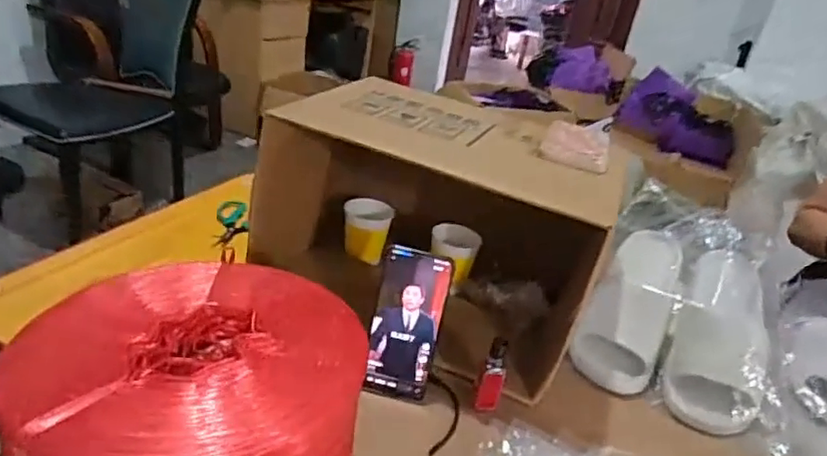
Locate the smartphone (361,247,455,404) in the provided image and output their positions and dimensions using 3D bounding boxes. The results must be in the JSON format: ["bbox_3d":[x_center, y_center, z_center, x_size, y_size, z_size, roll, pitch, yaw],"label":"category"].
[{"bbox_3d":[-0.008,0.103,0.657,0.074,0.158,0.007,12,5,4],"label":"smartphone"}]

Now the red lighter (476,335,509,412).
[{"bbox_3d":[0.085,0.157,0.647,0.024,0.078,0.013,20,8,32],"label":"red lighter"}]

